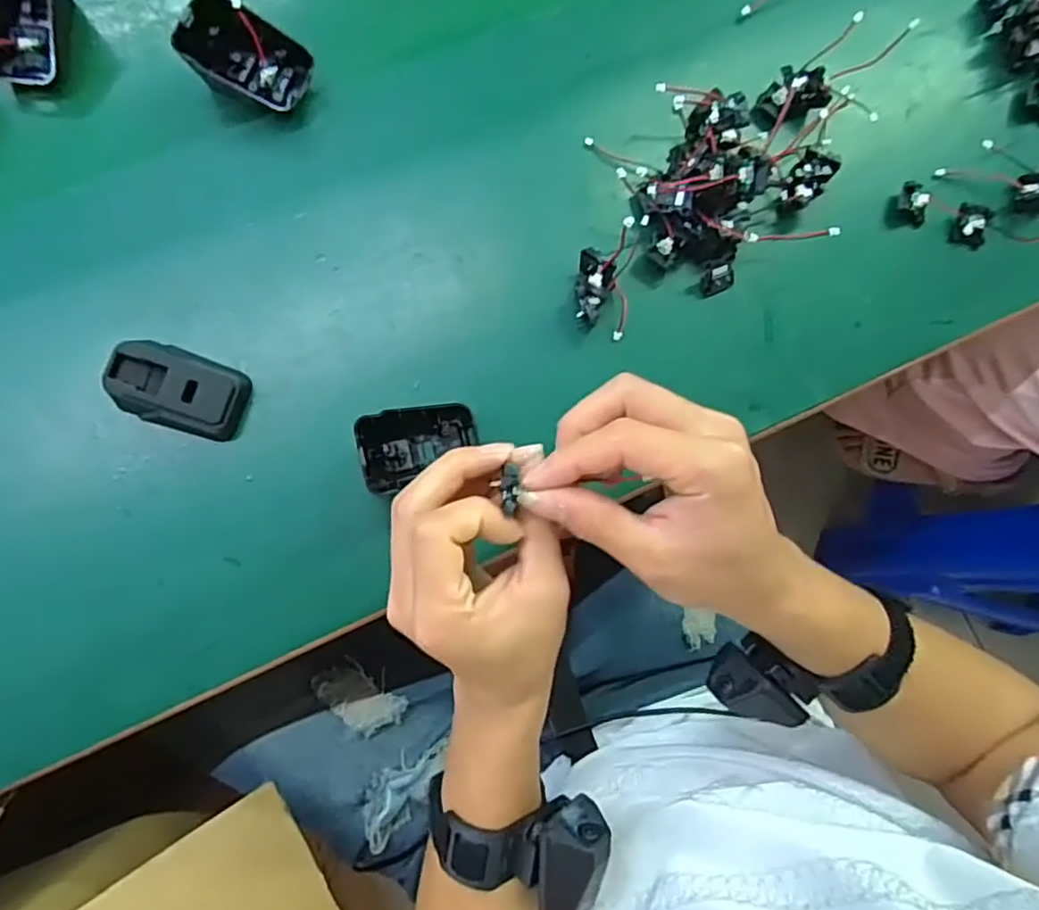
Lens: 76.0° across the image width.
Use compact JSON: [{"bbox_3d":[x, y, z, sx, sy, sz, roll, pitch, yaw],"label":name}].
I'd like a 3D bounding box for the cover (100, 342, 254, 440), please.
[{"bbox_3d":[-0.187,-0.035,0.362,0.065,0.036,0.042,17,85,-3],"label":"cover"}]

